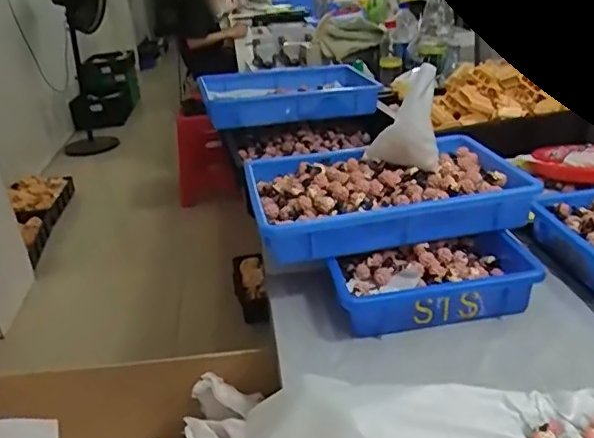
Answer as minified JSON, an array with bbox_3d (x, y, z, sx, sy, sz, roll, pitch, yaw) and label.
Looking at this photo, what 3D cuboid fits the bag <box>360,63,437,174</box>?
[{"bbox_3d":[0.149,-0.135,0.780,0.092,0.141,0.052,-8,27,-6],"label":"bag"}]

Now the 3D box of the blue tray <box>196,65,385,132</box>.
[{"bbox_3d":[-0.026,-0.296,1.289,0.366,0.069,0.320,-9,27,-7],"label":"blue tray"}]

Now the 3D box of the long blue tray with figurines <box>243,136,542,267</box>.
[{"bbox_3d":[0.119,-0.046,0.818,0.372,0.062,0.274,-10,27,-9],"label":"long blue tray with figurines"}]

